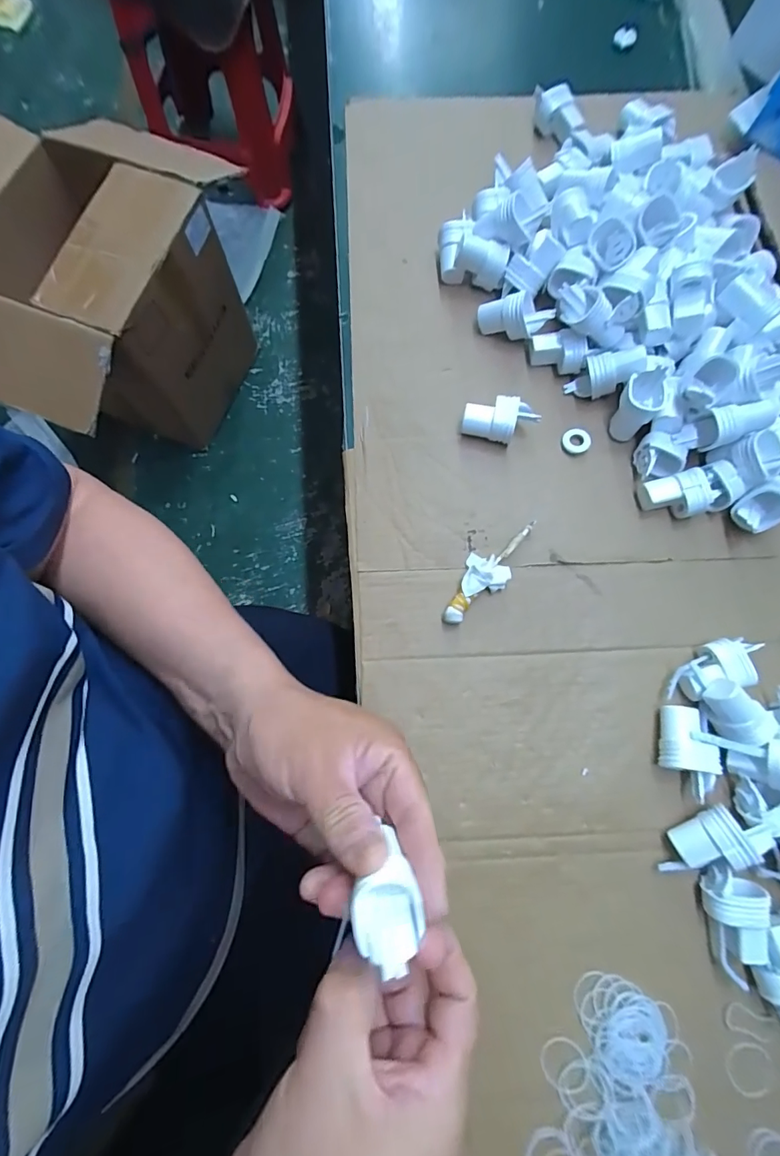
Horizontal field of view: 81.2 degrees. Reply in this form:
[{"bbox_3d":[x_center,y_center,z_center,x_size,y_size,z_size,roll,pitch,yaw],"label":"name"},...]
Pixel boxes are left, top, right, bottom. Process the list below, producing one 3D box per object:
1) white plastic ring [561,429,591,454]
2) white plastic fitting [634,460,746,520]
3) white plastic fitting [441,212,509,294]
[{"bbox_3d":[0.160,-0.117,0.391,0.023,0.008,0.021,0,77,0],"label":"white plastic ring"},{"bbox_3d":[0.242,-0.068,0.369,0.068,0.028,0.035,-12,77,-2],"label":"white plastic fitting"},{"bbox_3d":[0.076,-0.296,0.418,0.064,0.037,0.043,16,78,4],"label":"white plastic fitting"}]

